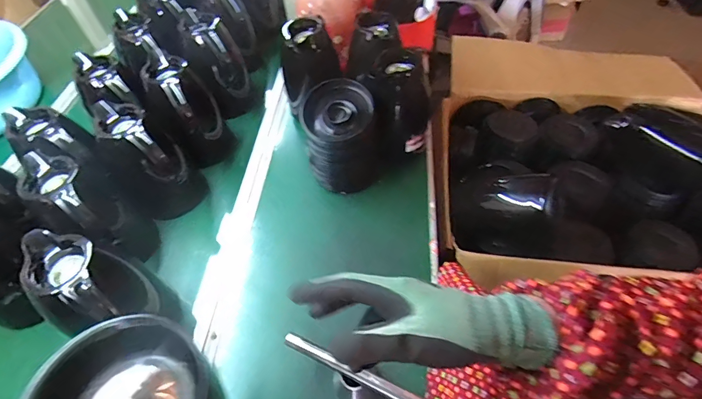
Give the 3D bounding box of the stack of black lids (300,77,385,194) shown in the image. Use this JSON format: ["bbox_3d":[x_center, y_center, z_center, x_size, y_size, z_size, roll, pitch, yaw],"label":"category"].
[{"bbox_3d":[-0.015,-0.108,0.694,0.132,0.175,0.103,-11,54,-3],"label":"stack of black lids"}]

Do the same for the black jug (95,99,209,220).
[{"bbox_3d":[-0.351,-0.066,0.675,0.119,0.192,0.135,-28,56,-14],"label":"black jug"}]

